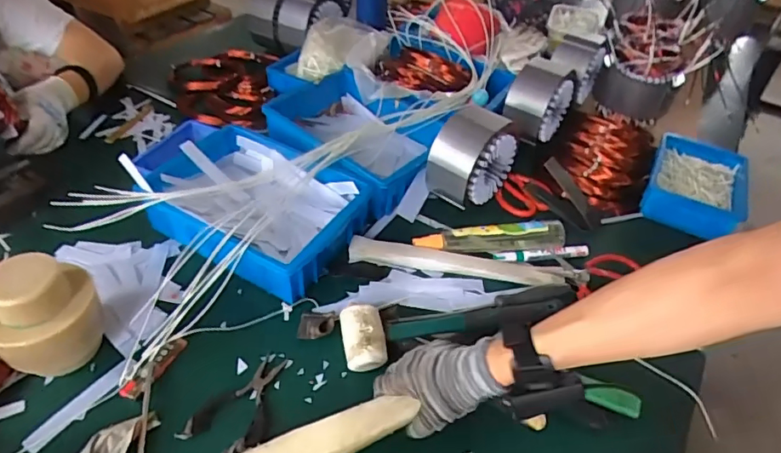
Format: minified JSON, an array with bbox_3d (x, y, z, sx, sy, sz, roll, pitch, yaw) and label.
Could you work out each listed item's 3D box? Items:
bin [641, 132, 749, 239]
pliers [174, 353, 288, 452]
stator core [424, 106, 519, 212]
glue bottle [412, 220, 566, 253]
[{"bbox_3d":[0.521,-0.074,0.888,0.152,0.048,0.236,22,45,20],"label":"bin"},{"bbox_3d":[-0.165,0.193,0.585,0.080,0.009,0.119,16,45,11],"label":"pliers"},{"bbox_3d":[0.126,-0.107,0.802,0.080,0.125,0.125,32,50,28],"label":"stator core"},{"bbox_3d":[0.147,0.015,0.781,0.221,0.040,0.038,0,44,-5],"label":"glue bottle"}]

